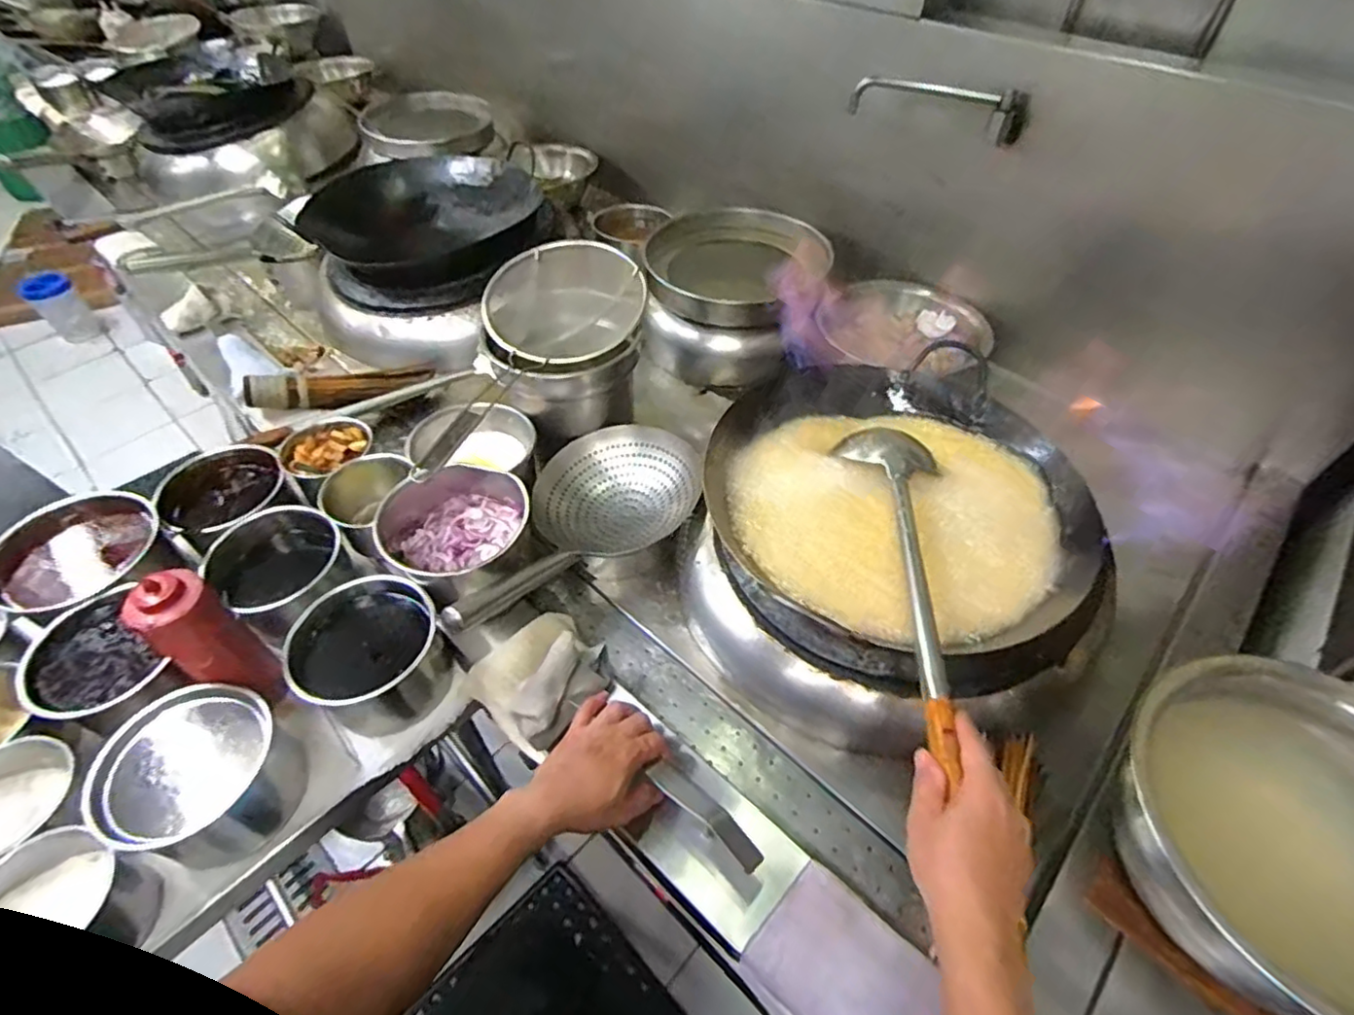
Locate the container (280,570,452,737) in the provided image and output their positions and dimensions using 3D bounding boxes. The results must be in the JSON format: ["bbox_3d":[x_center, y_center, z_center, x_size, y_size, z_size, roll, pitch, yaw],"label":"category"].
[{"bbox_3d":[-0.341,0.164,0.725,0.149,0.096,0.143,0,48,0],"label":"container"}]

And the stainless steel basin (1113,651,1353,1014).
[{"bbox_3d":[0.527,0.290,0.556,0.283,0.168,0.254,27,54,22],"label":"stainless steel basin"}]

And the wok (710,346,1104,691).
[{"bbox_3d":[0.267,0.006,0.780,0.422,0.125,0.432,0,48,0],"label":"wok"}]

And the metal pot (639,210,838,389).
[{"bbox_3d":[0.076,-0.424,1.189,0.292,0.142,0.300,4,48,3],"label":"metal pot"}]

